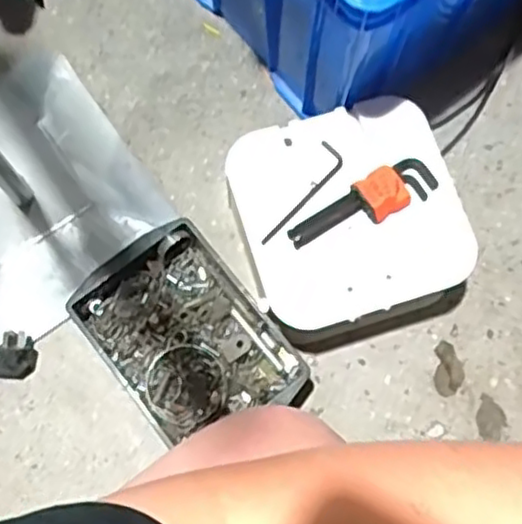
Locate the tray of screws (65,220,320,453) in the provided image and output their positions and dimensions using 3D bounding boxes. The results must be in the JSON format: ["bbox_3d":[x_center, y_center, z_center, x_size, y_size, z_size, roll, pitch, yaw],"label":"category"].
[{"bbox_3d":[-0.085,0.092,0.824,0.177,0.064,0.252,-38,79,-10],"label":"tray of screws"}]

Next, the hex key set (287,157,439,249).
[{"bbox_3d":[0.113,-0.065,0.765,0.174,0.025,0.048,-27,77,-7],"label":"hex key set"}]

